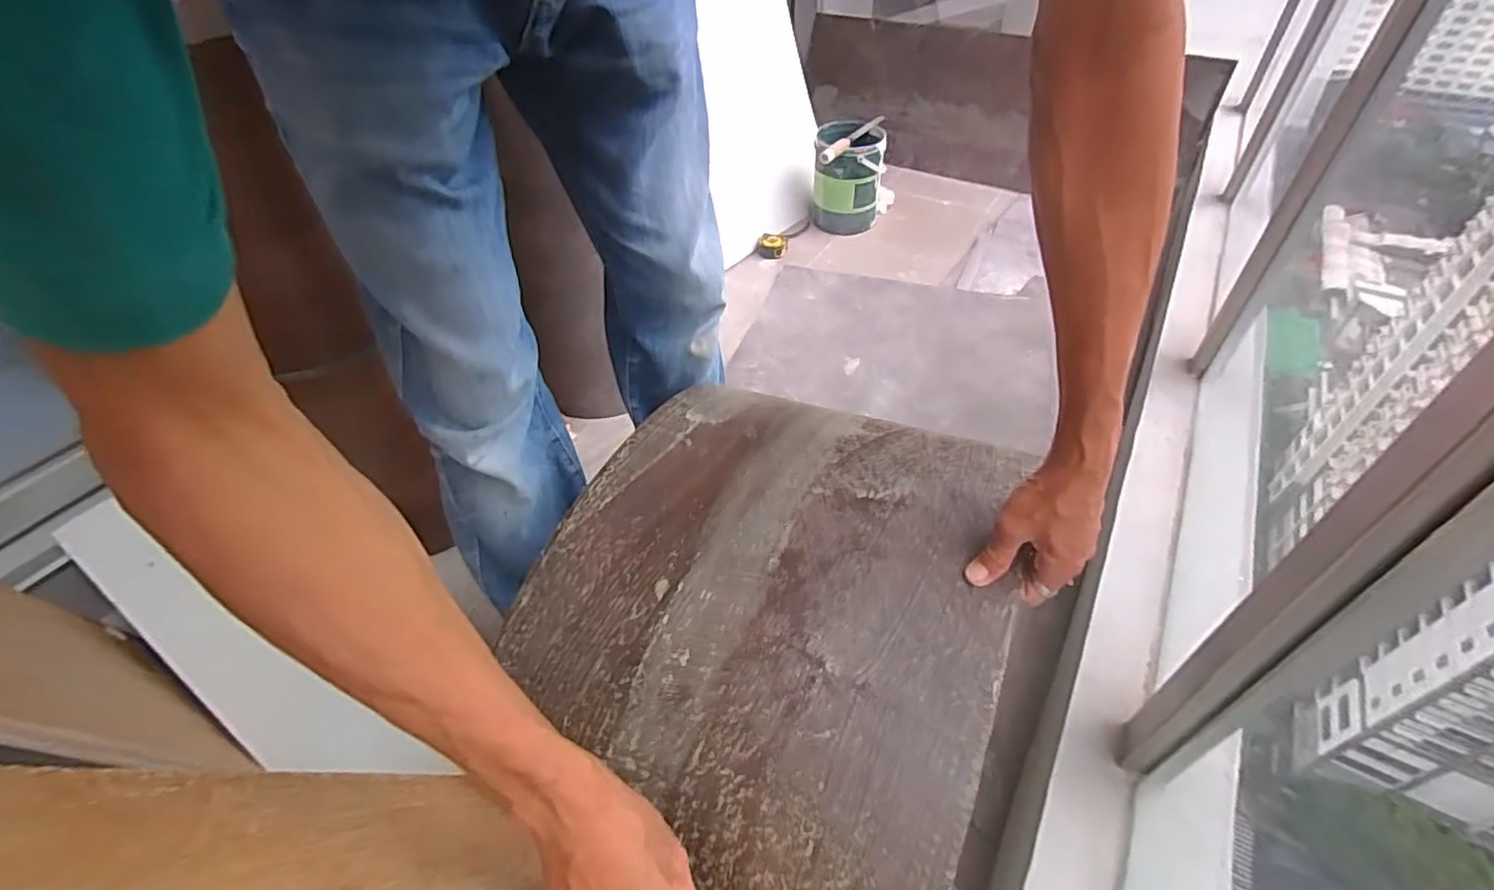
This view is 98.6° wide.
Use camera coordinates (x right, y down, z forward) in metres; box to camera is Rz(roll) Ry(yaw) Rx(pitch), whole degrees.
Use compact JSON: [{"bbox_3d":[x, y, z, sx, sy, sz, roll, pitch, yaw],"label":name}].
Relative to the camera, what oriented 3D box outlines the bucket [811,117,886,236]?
[{"bbox_3d":[0.236,-0.610,1.508,0.166,0.223,0.155,3,46,7],"label":"bucket"}]

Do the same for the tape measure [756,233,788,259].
[{"bbox_3d":[0.059,-0.463,1.492,0.071,0.029,0.079,-3,46,1],"label":"tape measure"}]

